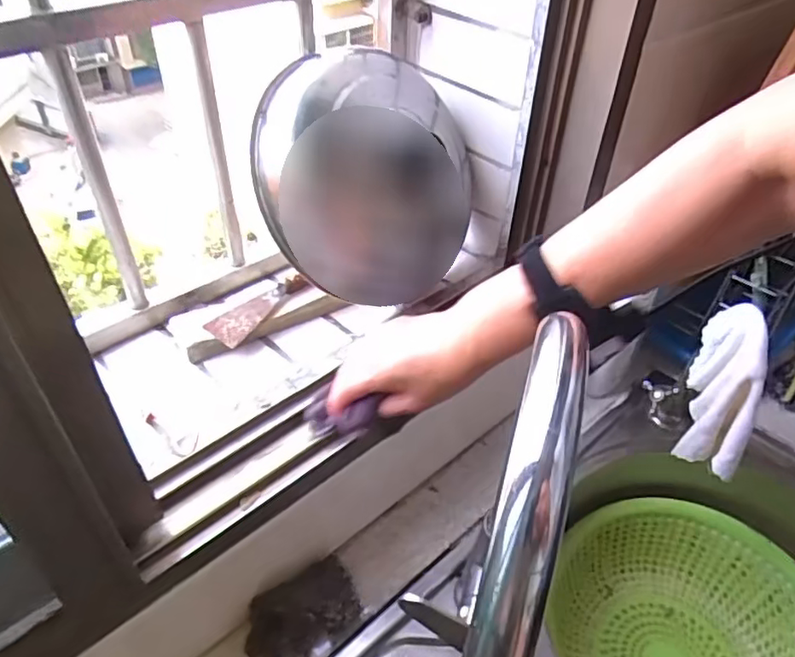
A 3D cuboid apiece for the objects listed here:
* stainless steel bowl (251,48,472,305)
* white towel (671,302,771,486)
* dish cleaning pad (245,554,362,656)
[{"bbox_3d":[-0.029,-0.155,0.616,0.201,0.192,0.166,2,42,-1],"label":"stainless steel bowl"},{"bbox_3d":[0.306,0.049,0.566,0.048,0.136,0.118,16,44,14],"label":"white towel"},{"bbox_3d":[-0.082,0.245,0.530,0.067,0.036,0.103,34,50,30],"label":"dish cleaning pad"}]

